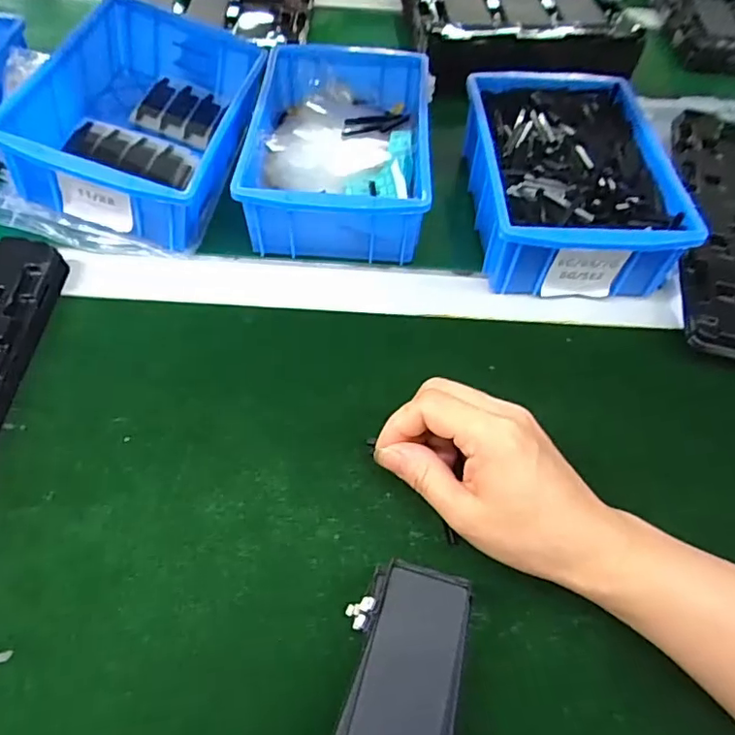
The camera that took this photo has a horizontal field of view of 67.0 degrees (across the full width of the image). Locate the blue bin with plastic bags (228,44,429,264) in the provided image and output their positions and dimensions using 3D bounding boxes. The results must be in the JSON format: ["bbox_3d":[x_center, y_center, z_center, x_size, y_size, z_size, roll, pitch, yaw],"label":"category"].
[{"bbox_3d":[-0.020,-0.180,0.451,0.127,0.060,0.203,3,56,0],"label":"blue bin with plastic bags"}]

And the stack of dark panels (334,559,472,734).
[{"bbox_3d":[0.015,0.144,0.251,0.051,0.030,0.098,10,56,4],"label":"stack of dark panels"}]

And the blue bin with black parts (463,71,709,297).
[{"bbox_3d":[0.149,-0.150,0.434,0.144,0.061,0.202,0,56,-2],"label":"blue bin with black parts"}]

